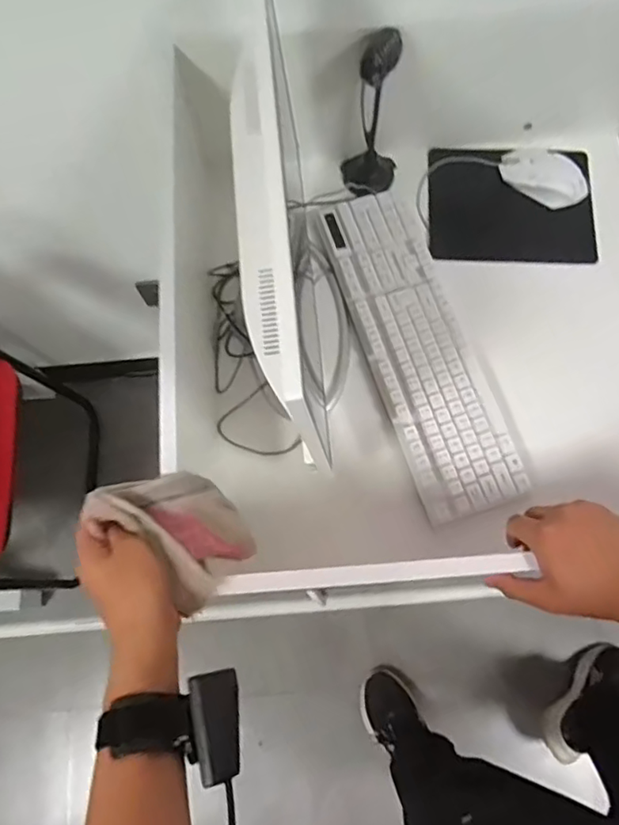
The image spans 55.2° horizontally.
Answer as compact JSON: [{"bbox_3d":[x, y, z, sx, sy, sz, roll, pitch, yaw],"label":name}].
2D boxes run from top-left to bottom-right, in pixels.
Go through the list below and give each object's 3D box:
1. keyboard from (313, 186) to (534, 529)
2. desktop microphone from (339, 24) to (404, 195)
[{"bbox_3d":[0.132,-0.083,0.741,0.125,0.035,0.424,-18,73,-4],"label":"keyboard"},{"bbox_3d":[0.078,-0.352,0.710,0.070,0.218,0.056,3,73,2],"label":"desktop microphone"}]

